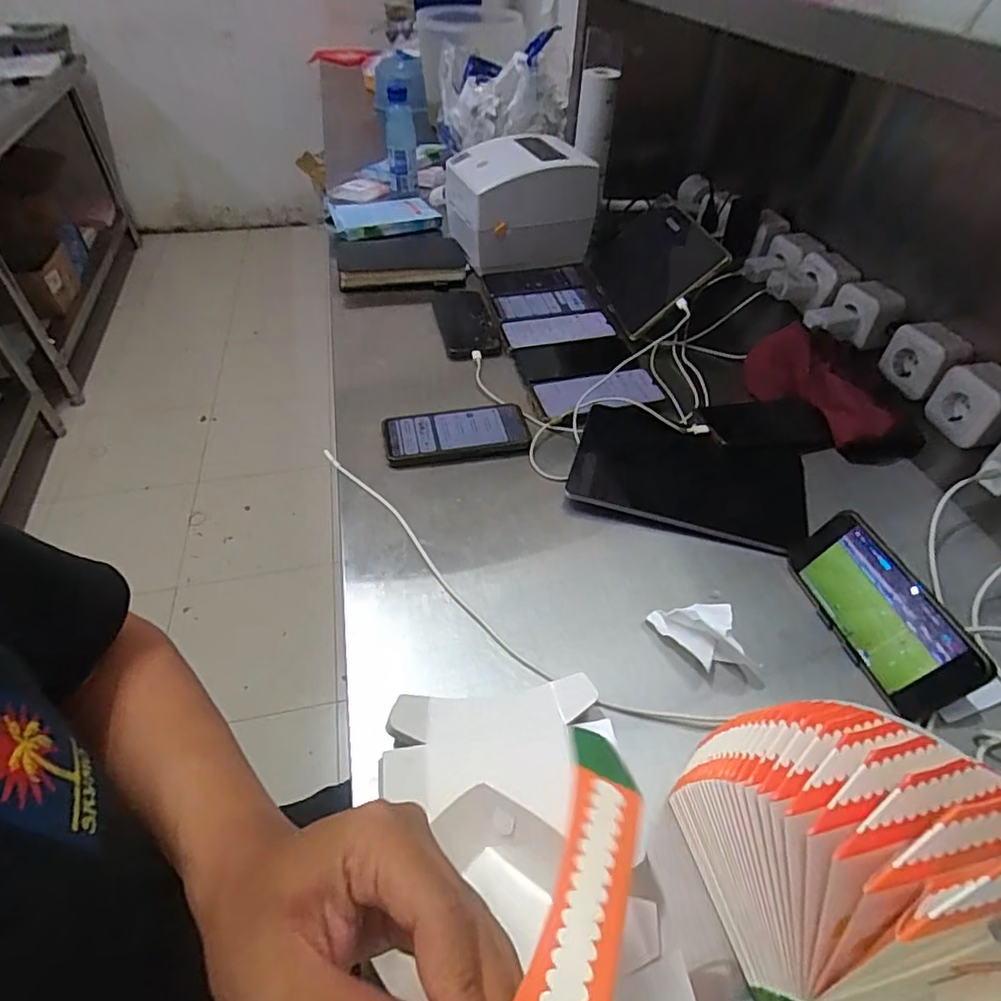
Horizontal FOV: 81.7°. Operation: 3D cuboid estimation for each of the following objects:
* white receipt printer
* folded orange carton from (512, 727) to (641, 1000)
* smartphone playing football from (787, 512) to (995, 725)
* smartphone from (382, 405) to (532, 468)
[{"bbox_3d":[0.029,-0.509,0.993,0.207,0.165,0.167,-17,49,-16],"label":"white receipt printer"},{"bbox_3d":[0.033,0.149,0.223,0.032,0.025,0.132,14,40,12],"label":"folded orange carton"},{"bbox_3d":[0.327,0.094,0.504,0.013,0.083,0.172,11,39,-28],"label":"smartphone playing football"},{"bbox_3d":[-0.052,-0.081,0.694,0.170,0.015,0.079,-11,48,-11],"label":"smartphone"}]

